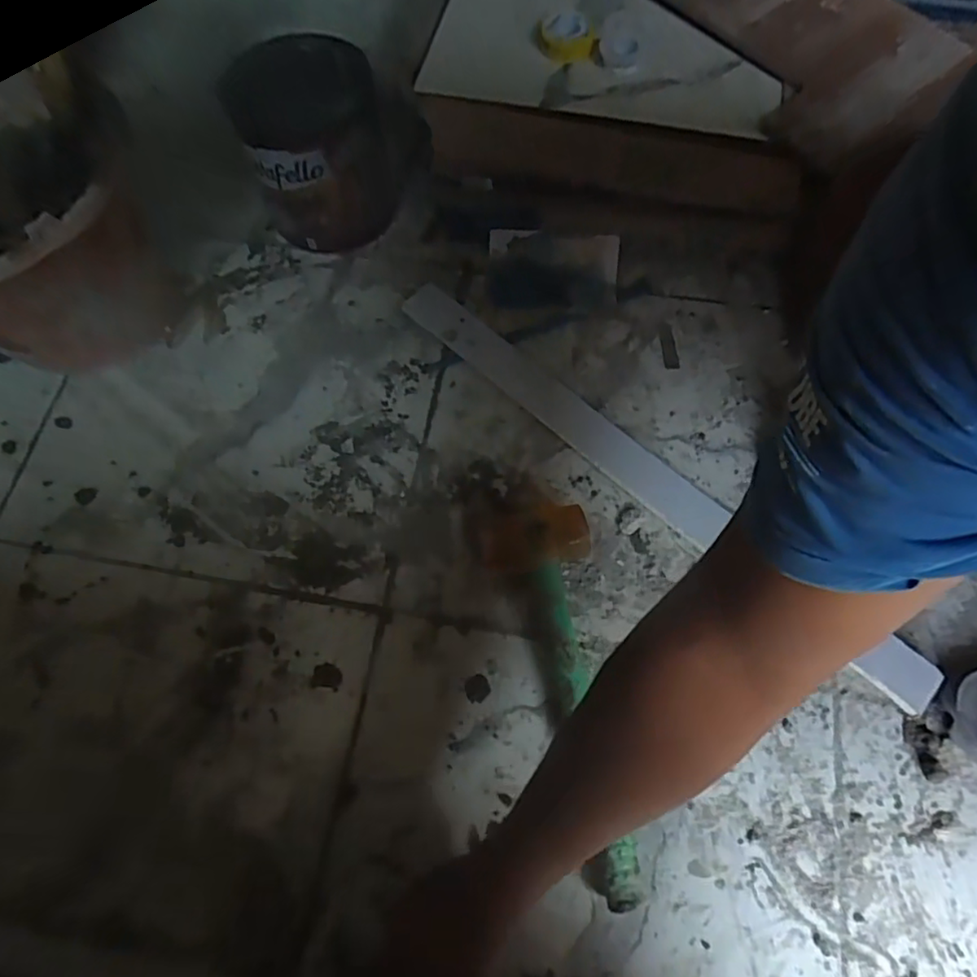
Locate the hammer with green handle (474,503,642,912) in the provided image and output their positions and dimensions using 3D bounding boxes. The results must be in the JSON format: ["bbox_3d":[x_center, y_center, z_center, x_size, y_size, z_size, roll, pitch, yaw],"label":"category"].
[{"bbox_3d":[0.050,0.158,0.504,0.097,0.049,0.320,-6,68,0],"label":"hammer with green handle"}]

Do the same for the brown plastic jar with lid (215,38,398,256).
[{"bbox_3d":[-0.195,-0.386,0.681,0.145,0.141,0.174,-24,69,-7],"label":"brown plastic jar with lid"}]

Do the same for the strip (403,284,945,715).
[{"bbox_3d":[0.141,-0.023,0.591,0.613,0.010,0.046,41,76,16],"label":"strip"}]

